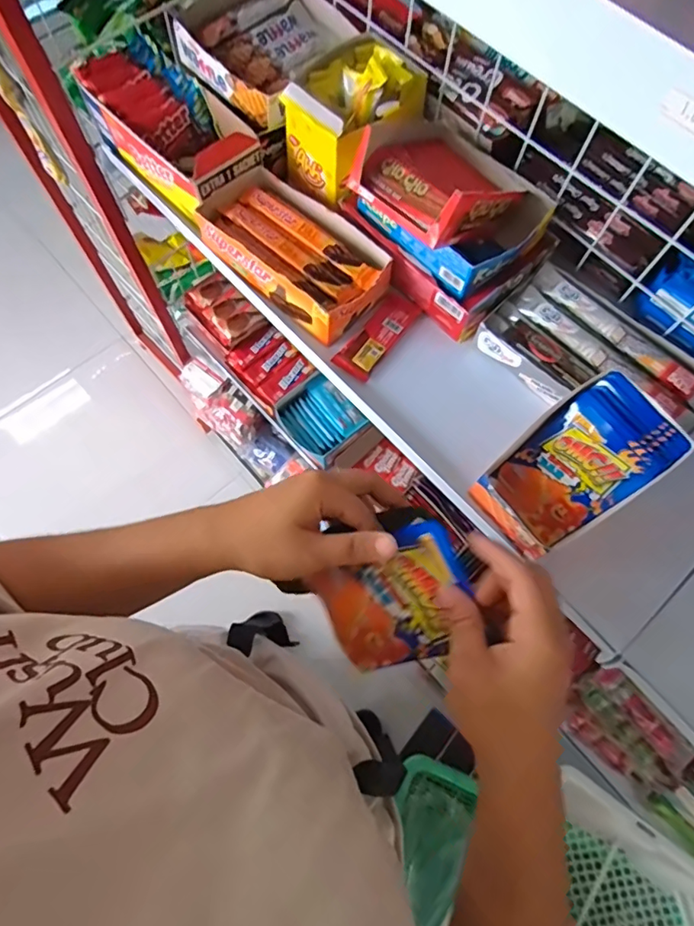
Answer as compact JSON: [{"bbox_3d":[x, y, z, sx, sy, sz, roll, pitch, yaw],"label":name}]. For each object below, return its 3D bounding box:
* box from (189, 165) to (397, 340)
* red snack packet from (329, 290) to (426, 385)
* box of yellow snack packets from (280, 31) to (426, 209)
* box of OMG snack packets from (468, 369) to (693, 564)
[{"bbox_3d":[-0.064,-0.245,0.601,0.218,0.048,0.116,39,74,12],"label":"box"},{"bbox_3d":[0.038,-0.149,0.596,0.044,0.009,0.122,36,73,11],"label":"red snack packet"},{"bbox_3d":[0.009,-0.410,0.600,0.112,0.100,0.157,43,74,13],"label":"box of yellow snack packets"},{"bbox_3d":[0.209,0.008,0.489,0.144,0.110,0.104,-34,74,-13],"label":"box of OMG snack packets"}]

